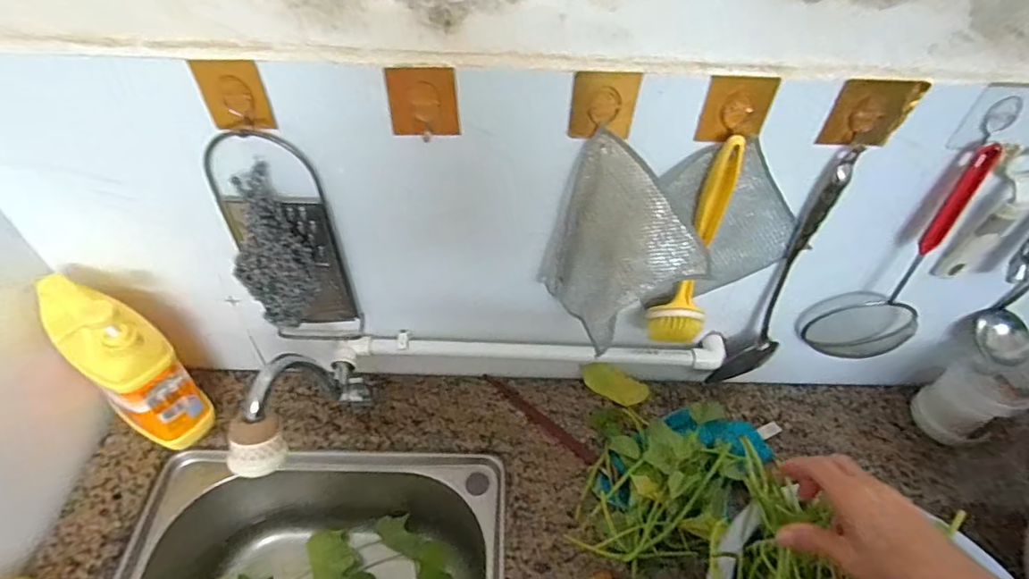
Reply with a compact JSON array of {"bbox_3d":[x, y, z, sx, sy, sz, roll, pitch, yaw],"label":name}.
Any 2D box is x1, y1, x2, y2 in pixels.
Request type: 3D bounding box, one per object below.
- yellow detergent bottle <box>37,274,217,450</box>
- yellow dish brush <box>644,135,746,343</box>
[{"bbox_3d":[-0.435,0.080,0.609,0.133,0.216,0.065,25,51,19],"label":"yellow detergent bottle"},{"bbox_3d":[0.192,-0.035,0.560,0.057,0.246,0.046,25,51,19],"label":"yellow dish brush"}]

